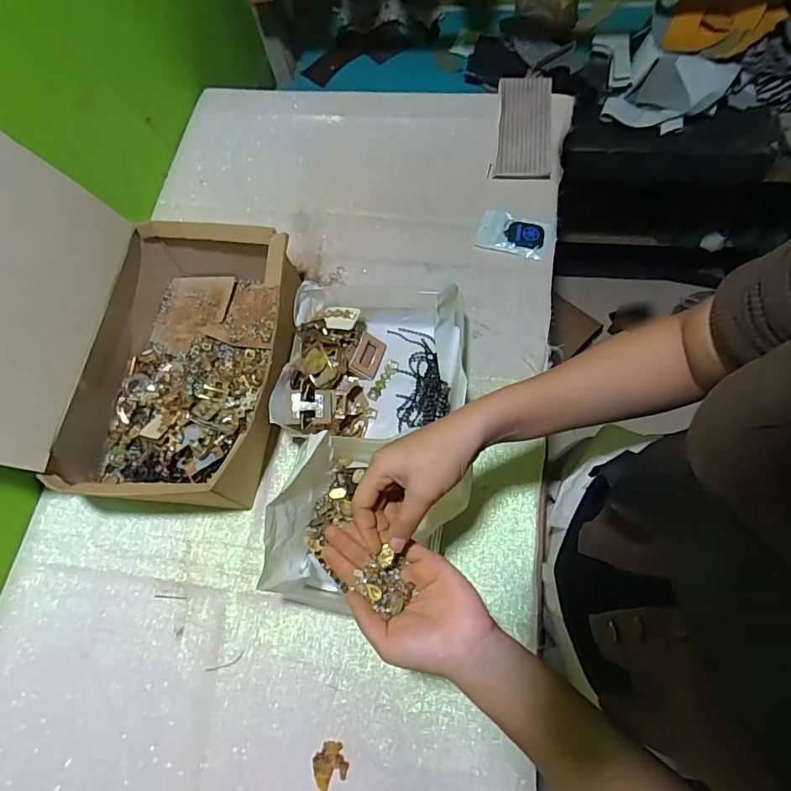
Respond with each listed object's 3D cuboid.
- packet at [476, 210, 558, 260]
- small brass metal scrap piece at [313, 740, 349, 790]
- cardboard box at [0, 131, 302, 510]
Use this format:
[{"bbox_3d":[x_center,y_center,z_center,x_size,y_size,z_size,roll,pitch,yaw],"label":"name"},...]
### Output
[{"bbox_3d":[0.169,-0.229,0.689,0.099,0.013,0.069,18,70,13],"label":"packet"},{"bbox_3d":[-0.064,0.360,0.479,0.033,0.004,0.036,-24,67,-5],"label":"small brass metal scrap piece"},{"bbox_3d":[-0.284,-0.075,0.519,0.311,0.266,0.329,4,67,6],"label":"cardboard box"}]

